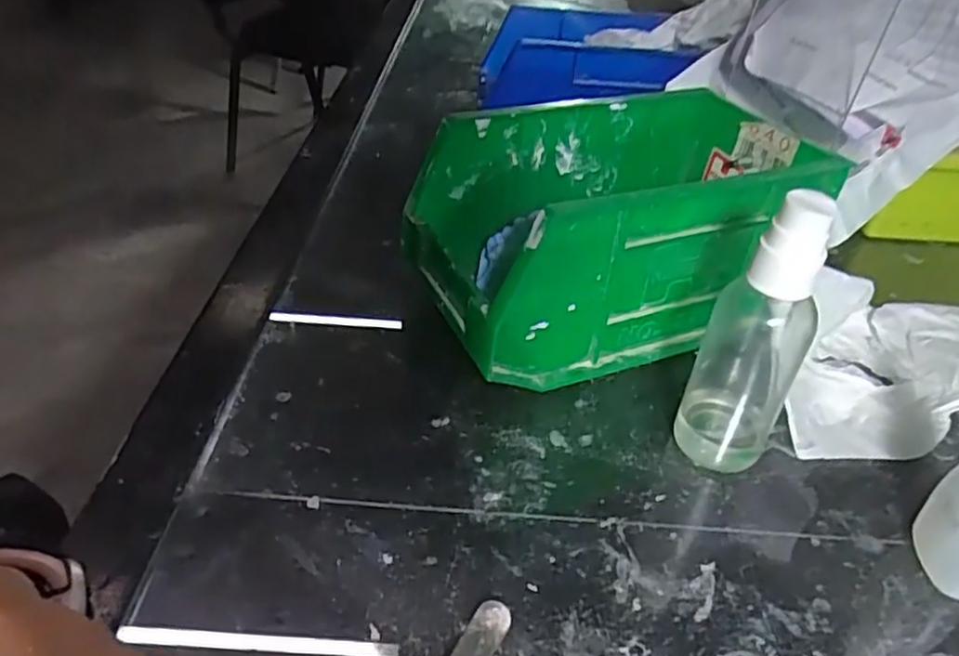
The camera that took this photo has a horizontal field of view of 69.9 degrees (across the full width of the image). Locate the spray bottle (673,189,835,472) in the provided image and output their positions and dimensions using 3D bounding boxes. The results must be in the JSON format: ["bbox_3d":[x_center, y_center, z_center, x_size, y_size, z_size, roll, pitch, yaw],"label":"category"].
[{"bbox_3d":[0.099,0.004,0.245,0.034,0.111,0.028,20,41,20],"label":"spray bottle"}]

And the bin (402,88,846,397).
[{"bbox_3d":[0.061,-0.046,0.323,0.171,0.087,0.097,-14,41,-21],"label":"bin"}]

